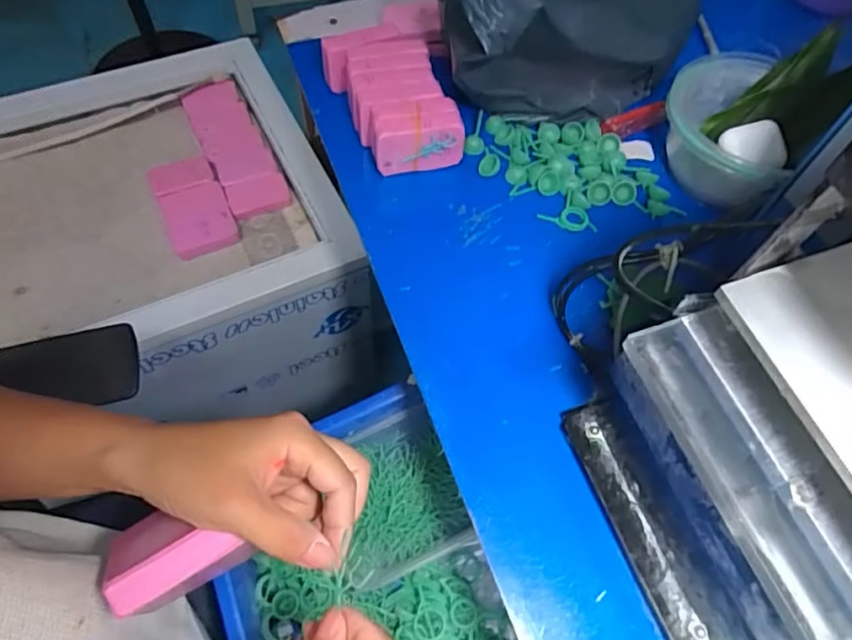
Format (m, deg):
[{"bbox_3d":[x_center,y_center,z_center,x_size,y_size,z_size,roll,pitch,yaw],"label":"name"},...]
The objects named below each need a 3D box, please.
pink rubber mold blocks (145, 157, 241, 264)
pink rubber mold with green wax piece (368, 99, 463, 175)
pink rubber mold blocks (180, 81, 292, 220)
[{"bbox_3d":[-0.279,-0.137,0.685,0.075,0.018,0.139,-21,64,-15],"label":"pink rubber mold blocks"},{"bbox_3d":[-0.008,-0.149,0.475,0.074,0.050,0.040,-10,61,-9],"label":"pink rubber mold with green wax piece"},{"bbox_3d":[-0.243,-0.220,0.732,0.073,0.019,0.223,-23,64,-16],"label":"pink rubber mold blocks"}]

